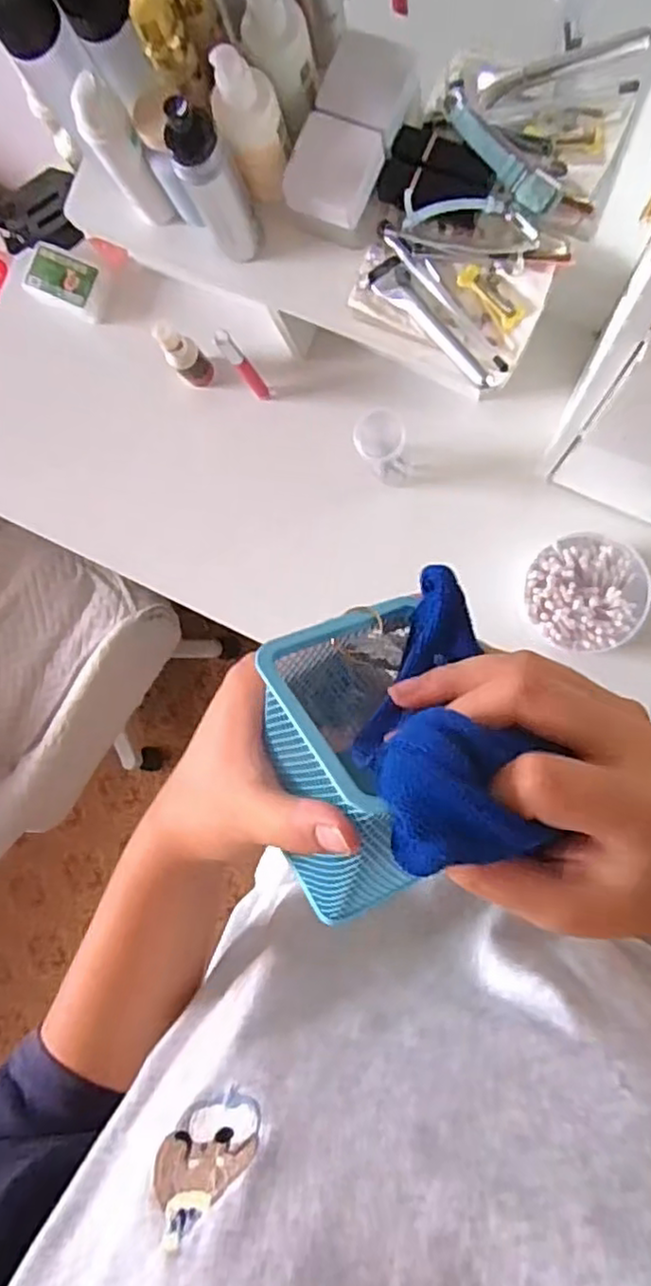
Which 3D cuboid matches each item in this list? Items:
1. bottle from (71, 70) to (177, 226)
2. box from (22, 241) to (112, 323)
[{"bbox_3d":[-0.143,-0.349,0.491,0.031,0.116,0.030,-31,85,8],"label":"bottle"},{"bbox_3d":[-0.258,-0.361,0.672,0.077,0.030,0.053,24,94,8],"label":"box"}]

